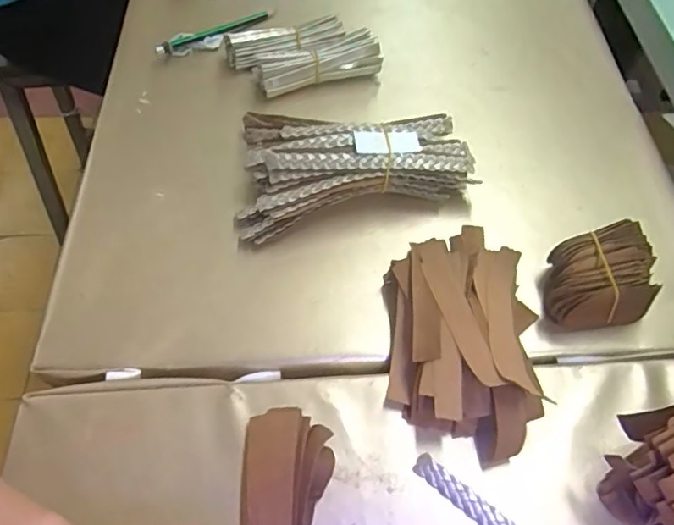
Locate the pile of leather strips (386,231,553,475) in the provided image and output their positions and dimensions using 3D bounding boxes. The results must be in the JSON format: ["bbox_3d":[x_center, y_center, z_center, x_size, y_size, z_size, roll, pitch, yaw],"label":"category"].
[{"bbox_3d":[0.089,0.055,0.393,0.104,0.042,0.151,2,57,-1],"label":"pile of leather strips"}]

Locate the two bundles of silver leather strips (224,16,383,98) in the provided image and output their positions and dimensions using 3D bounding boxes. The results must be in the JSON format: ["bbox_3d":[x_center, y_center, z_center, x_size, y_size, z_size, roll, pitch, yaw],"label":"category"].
[{"bbox_3d":[-0.034,-0.209,0.559,0.138,0.033,0.072,-14,59,-11],"label":"two bundles of silver leather strips"}]

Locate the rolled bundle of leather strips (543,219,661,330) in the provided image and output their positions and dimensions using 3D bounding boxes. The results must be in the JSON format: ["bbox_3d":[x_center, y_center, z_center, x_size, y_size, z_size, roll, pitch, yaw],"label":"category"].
[{"bbox_3d":[0.191,0.012,0.418,0.078,0.053,0.059,-7,58,-7],"label":"rolled bundle of leather strips"}]

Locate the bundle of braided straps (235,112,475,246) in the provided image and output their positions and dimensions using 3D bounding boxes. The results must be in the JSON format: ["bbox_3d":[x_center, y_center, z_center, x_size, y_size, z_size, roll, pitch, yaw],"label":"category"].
[{"bbox_3d":[0.006,-0.095,0.486,0.201,0.050,0.125,-11,59,-9],"label":"bundle of braided straps"}]

